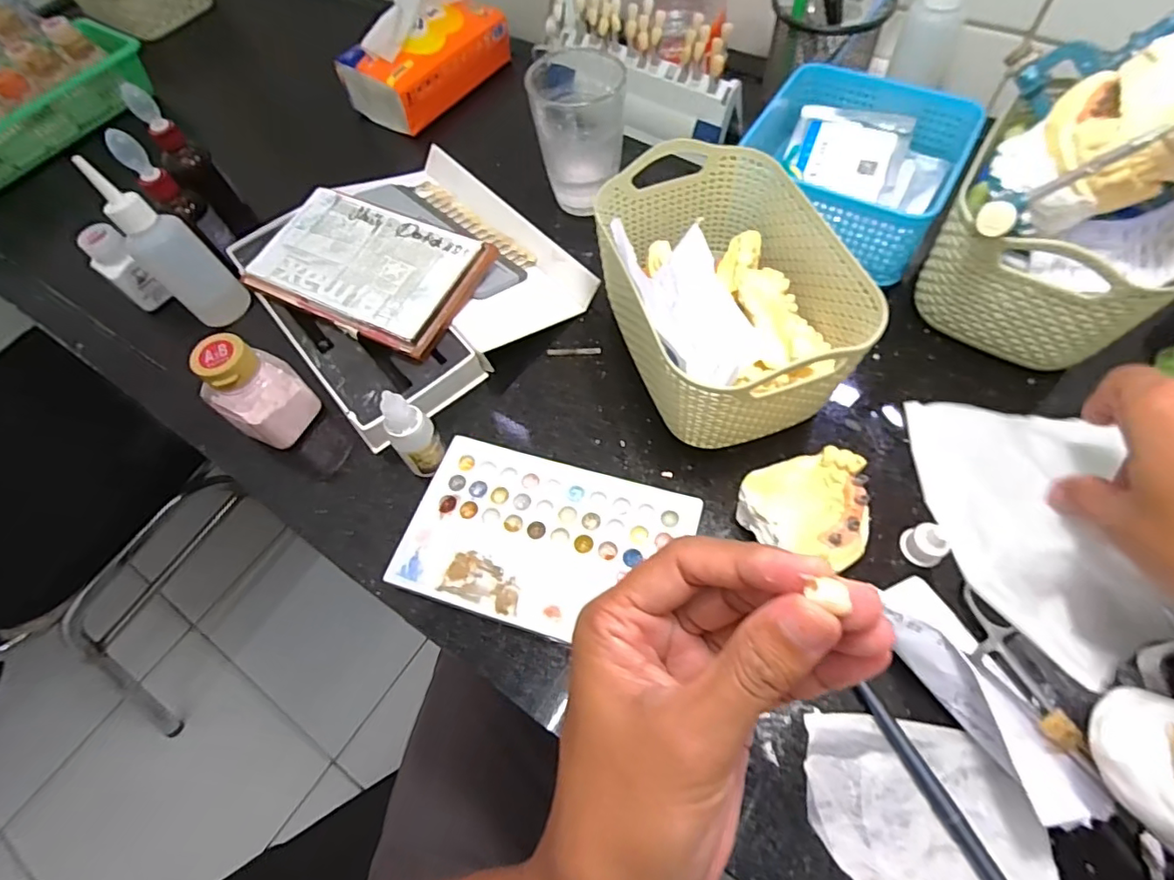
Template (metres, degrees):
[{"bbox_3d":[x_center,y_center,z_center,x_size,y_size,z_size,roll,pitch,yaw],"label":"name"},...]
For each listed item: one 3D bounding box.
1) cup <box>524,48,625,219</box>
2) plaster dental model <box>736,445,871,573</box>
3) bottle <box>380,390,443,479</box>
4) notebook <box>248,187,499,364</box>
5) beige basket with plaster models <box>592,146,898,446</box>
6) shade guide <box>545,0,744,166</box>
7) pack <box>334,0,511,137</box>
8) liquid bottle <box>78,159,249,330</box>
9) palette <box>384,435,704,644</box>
[{"bbox_3d":[-0.005,-0.224,0.409,0.061,0.108,0.065,-2,62,3],"label":"cup"},{"bbox_3d":[0.114,0.036,0.293,0.061,0.042,0.056,-2,62,3],"label":"plaster dental model"},{"bbox_3d":[-0.096,-0.002,0.308,0.021,0.063,0.017,-14,62,-3],"label":"bottle"},{"bbox_3d":[-0.149,-0.117,0.381,0.146,0.023,0.092,23,66,15],"label":"notebook"},{"bbox_3d":[0.081,-0.084,0.335,0.124,0.084,0.172,-9,62,-1],"label":"beige basket with plaster models"},{"bbox_3d":[0.040,-0.308,0.455,0.192,0.074,0.054,33,69,19],"label":"shade guide"},{"bbox_3d":[-0.181,-0.445,0.617,0.096,0.100,0.177,33,69,20],"label":"pack"},{"bbox_3d":[-0.339,-0.152,0.460,0.049,0.132,0.048,-41,66,-16],"label":"liquid bottle"},{"bbox_3d":[-0.024,0.057,0.310,0.148,0.012,0.093,15,64,11],"label":"palette"}]

